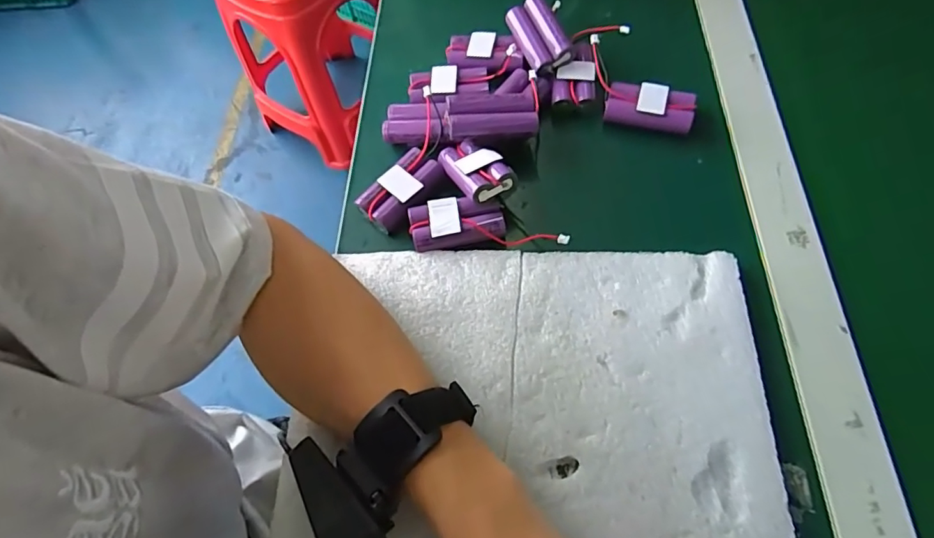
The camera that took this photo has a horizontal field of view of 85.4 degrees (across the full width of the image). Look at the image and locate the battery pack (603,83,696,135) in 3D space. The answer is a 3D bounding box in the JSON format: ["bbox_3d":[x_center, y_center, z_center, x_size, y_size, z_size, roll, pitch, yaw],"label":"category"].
[{"bbox_3d":[0.143,-0.127,0.398,0.066,0.016,0.033,11,64,11],"label":"battery pack"}]

